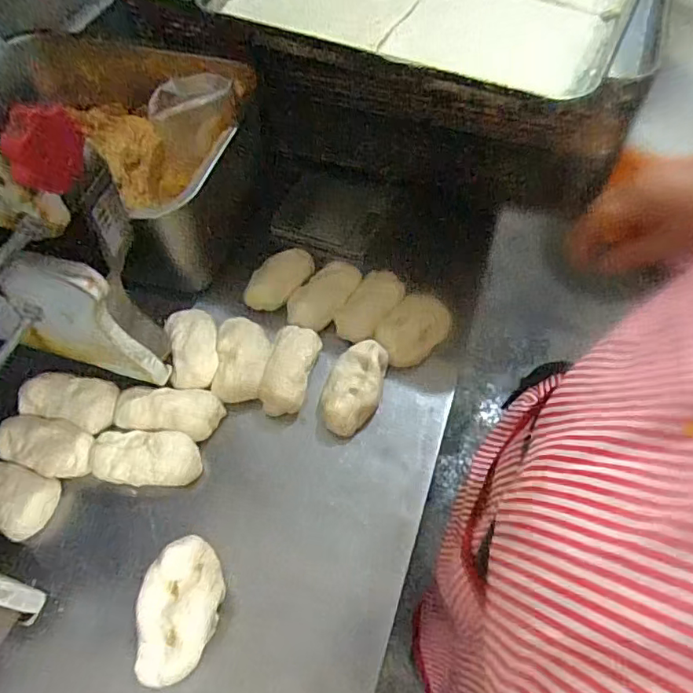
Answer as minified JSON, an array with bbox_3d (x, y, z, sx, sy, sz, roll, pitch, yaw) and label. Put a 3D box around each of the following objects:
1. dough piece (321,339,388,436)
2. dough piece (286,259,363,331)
[{"bbox_3d":[0.010,0.037,0.527,0.054,0.041,0.102,10,59,9],"label":"dough piece"},{"bbox_3d":[-0.024,-0.055,0.581,0.087,0.027,0.047,-38,64,-19],"label":"dough piece"}]

